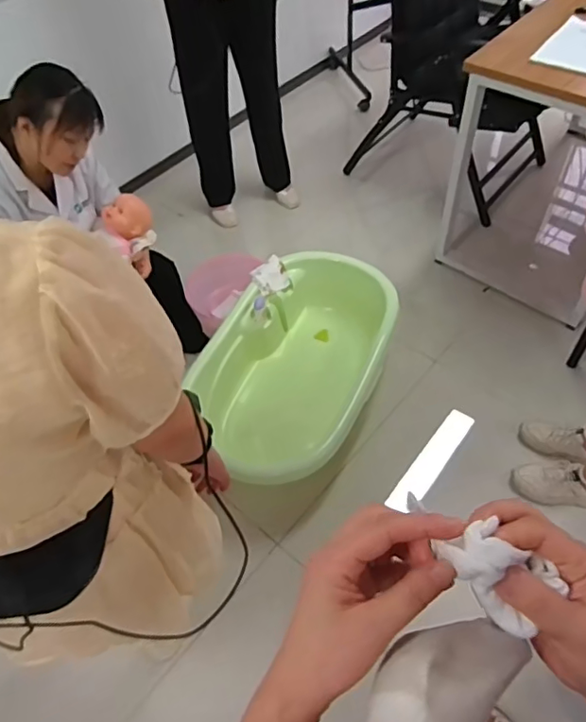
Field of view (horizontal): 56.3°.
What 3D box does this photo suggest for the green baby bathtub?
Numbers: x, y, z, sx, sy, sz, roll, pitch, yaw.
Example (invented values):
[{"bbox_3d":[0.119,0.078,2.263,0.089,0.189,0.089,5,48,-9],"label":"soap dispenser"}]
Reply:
[{"bbox_3d":[0.009,0.058,1.696,0.485,0.352,0.708,22,58,19],"label":"green baby bathtub"}]

